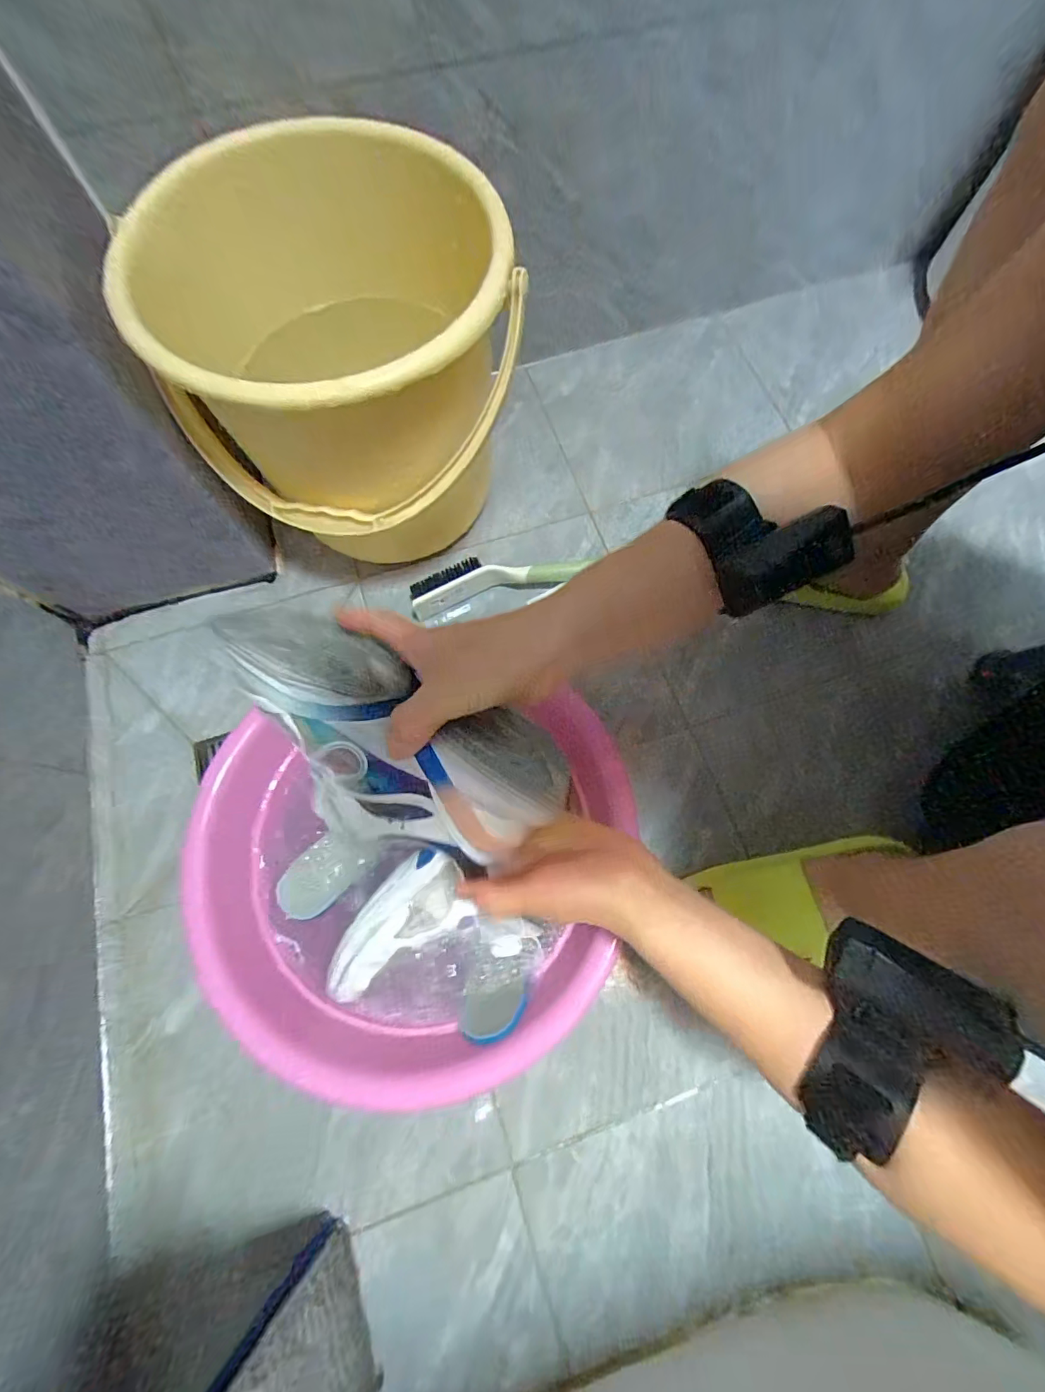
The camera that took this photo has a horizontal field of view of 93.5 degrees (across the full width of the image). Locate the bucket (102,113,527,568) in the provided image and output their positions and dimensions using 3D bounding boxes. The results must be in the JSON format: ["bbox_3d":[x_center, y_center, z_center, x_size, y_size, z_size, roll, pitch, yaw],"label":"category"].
[{"bbox_3d":[-0.173,-0.293,0.508,0.326,0.282,0.292,-11,71,-4],"label":"bucket"}]

